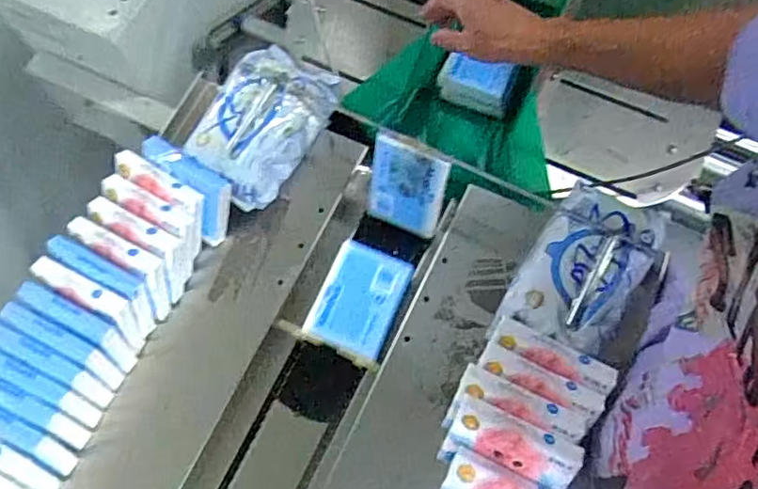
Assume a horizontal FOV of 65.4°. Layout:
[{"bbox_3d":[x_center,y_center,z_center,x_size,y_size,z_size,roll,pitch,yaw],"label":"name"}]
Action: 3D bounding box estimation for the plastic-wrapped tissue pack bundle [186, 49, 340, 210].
[{"bbox_3d":[-0.140,-0.150,0.714,0.123,0.054,0.199,31,76,10],"label":"plastic-wrapped tissue pack bundle"}]

